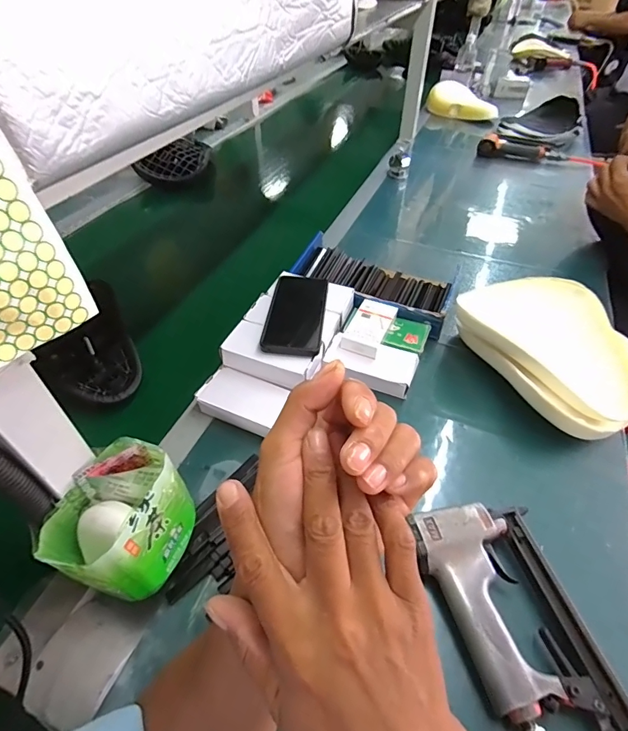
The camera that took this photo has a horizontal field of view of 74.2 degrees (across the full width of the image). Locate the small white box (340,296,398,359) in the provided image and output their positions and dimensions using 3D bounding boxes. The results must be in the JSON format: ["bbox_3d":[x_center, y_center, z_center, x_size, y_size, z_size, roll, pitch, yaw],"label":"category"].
[{"bbox_3d":[0.082,-0.058,0.607,0.055,0.023,0.103,19,49,17],"label":"small white box"}]

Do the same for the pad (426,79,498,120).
[{"bbox_3d":[0.527,-0.929,1.481,0.123,0.089,0.257,-24,51,-21],"label":"pad"}]

